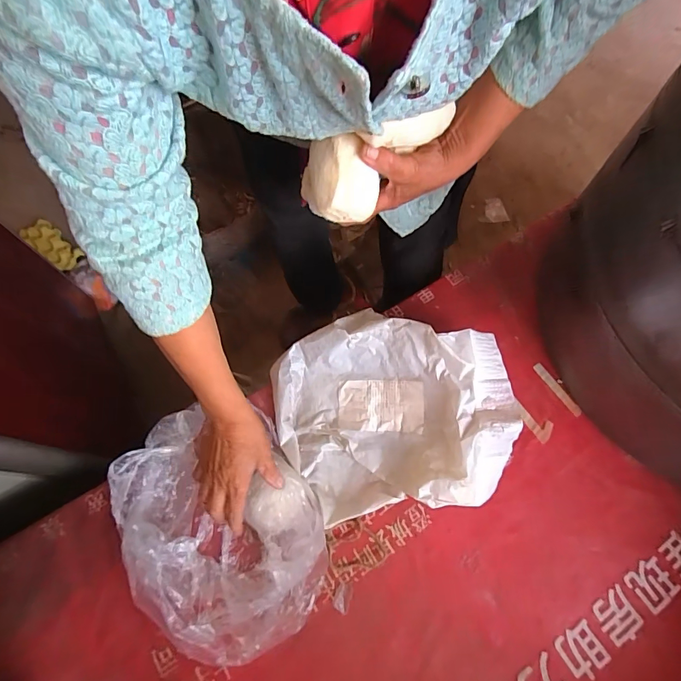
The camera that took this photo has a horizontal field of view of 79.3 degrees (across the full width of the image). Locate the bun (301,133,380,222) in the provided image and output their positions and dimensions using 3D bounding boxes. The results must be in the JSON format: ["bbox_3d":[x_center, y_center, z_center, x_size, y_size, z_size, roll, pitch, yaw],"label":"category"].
[{"bbox_3d":[0.000,-0.159,0.407,0.073,0.066,0.058,8,68,5],"label":"bun"}]

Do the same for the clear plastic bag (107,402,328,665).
[{"bbox_3d":[-0.146,0.231,0.521,0.278,0.097,0.224,39,73,16],"label":"clear plastic bag"}]

